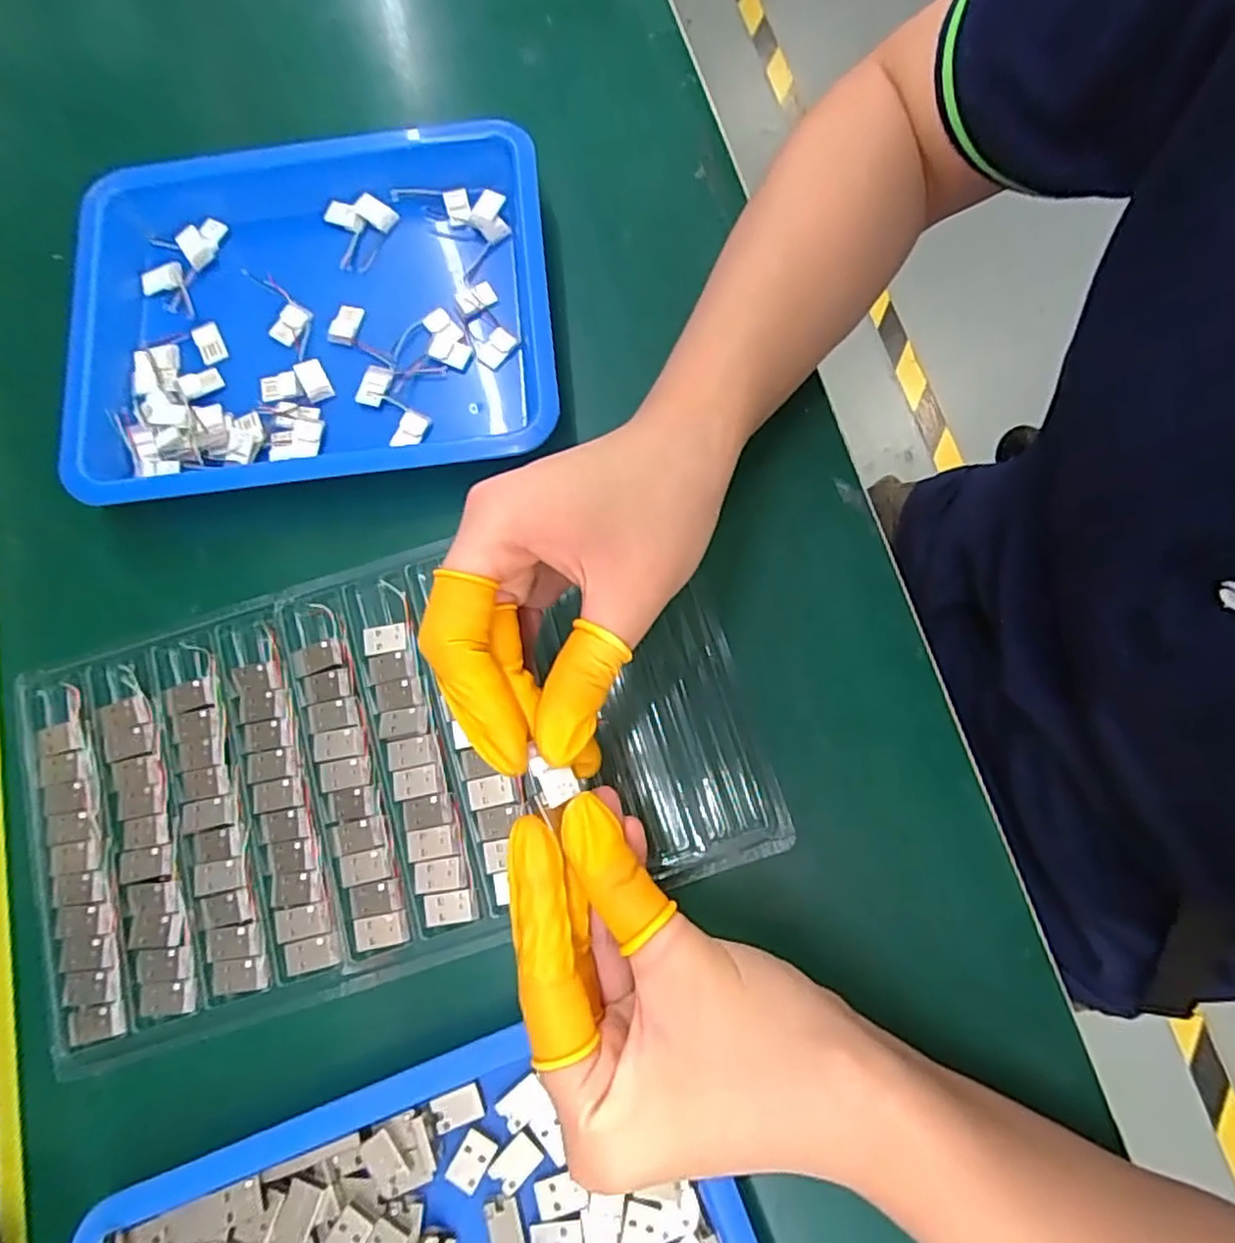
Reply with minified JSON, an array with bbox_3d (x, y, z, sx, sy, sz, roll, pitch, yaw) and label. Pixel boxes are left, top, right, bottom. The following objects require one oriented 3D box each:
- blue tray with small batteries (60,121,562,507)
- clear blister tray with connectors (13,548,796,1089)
[{"bbox_3d":[-0.142,-0.141,0.310,0.220,0.027,0.167,-6,76,-1],"label":"blue tray with small batteries"},{"bbox_3d":[-0.094,0.055,0.281,0.289,0.015,0.159,-17,77,-3],"label":"clear blister tray with connectors"}]

